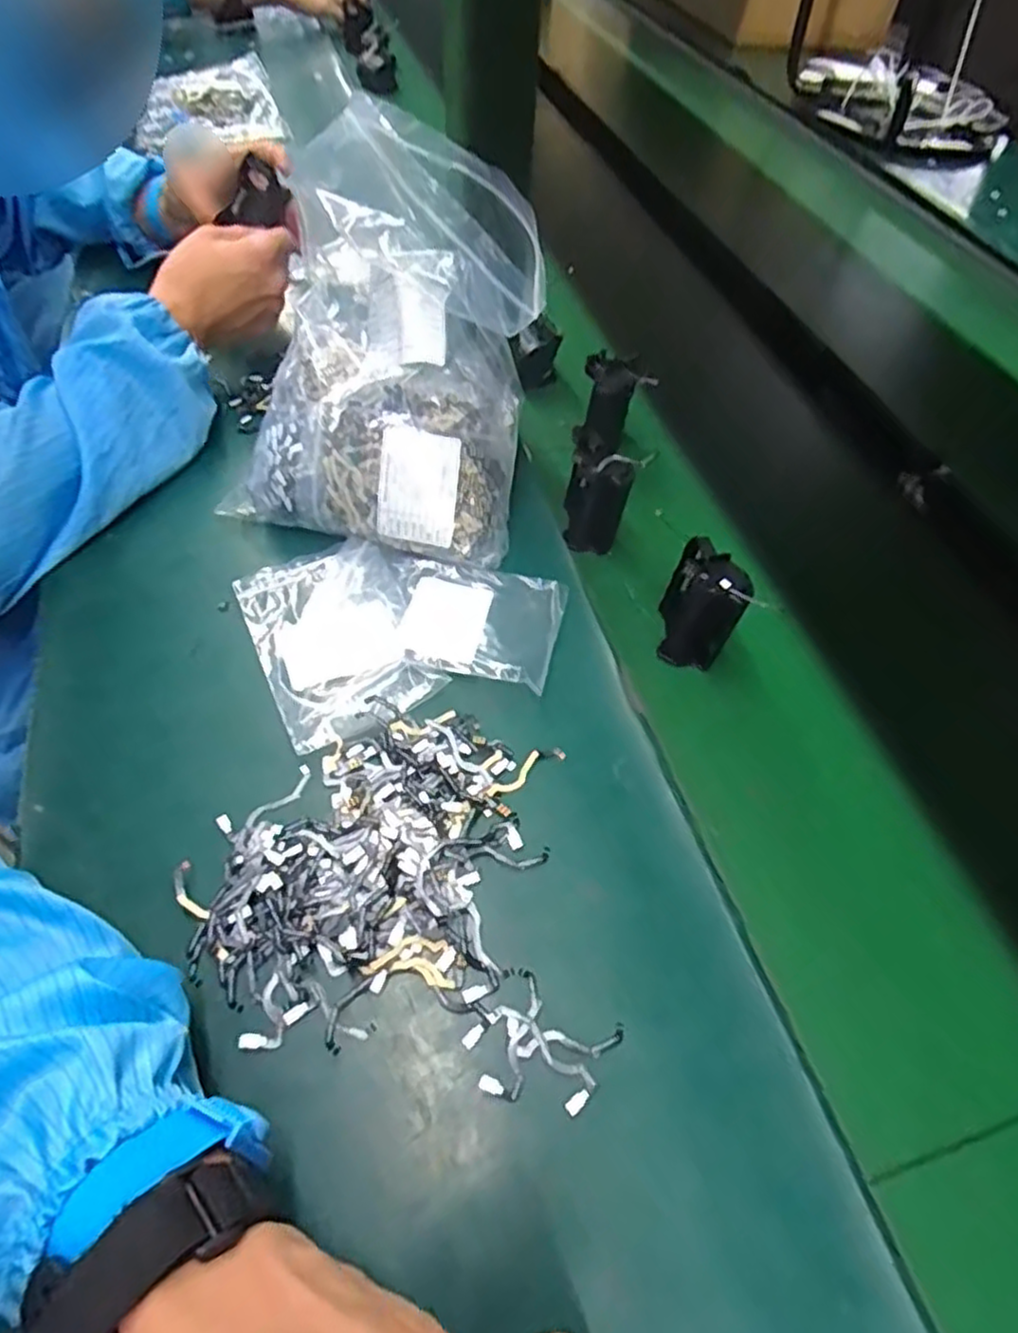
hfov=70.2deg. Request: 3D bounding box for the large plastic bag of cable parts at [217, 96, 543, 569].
[{"bbox_3d":[-0.083,-0.210,0.476,0.199,0.207,0.184,7,52,3],"label":"large plastic bag of cable parts"}]

